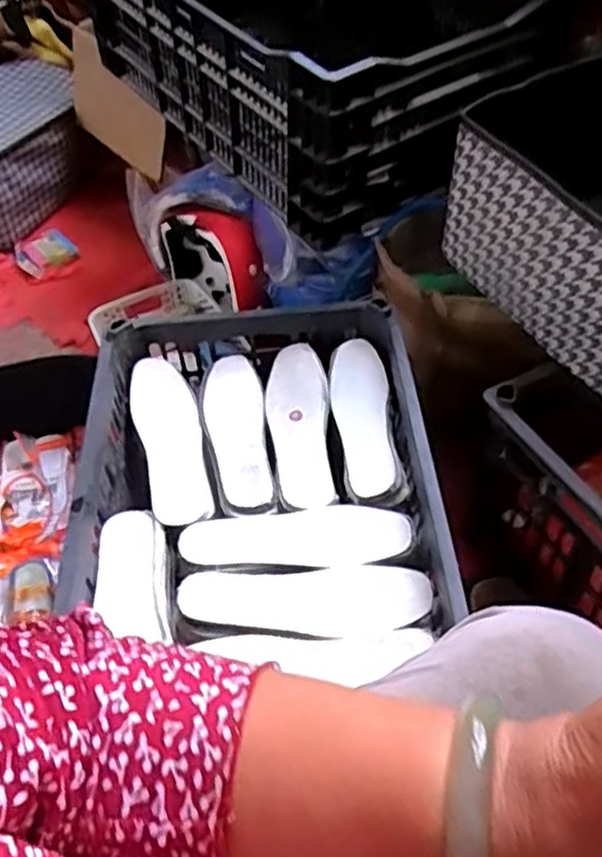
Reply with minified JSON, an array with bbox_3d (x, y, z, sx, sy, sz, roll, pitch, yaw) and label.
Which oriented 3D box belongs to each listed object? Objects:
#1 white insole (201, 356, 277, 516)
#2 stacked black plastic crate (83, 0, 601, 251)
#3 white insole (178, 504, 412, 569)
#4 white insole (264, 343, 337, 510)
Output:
[{"bbox_3d":[-0.073,0.002,0.818,0.068,0.015,0.220,-8,46,-3],"label":"white insole"},{"bbox_3d":[0.009,-0.545,1.029,0.418,0.285,0.567,-31,51,-23],"label":"stacked black plastic crate"},{"bbox_3d":[-0.006,0.106,0.721,0.218,0.008,0.069,-4,46,1],"label":"white insole"},{"bbox_3d":[-0.004,-0.008,0.814,0.067,0.023,0.219,-4,46,1],"label":"white insole"}]

